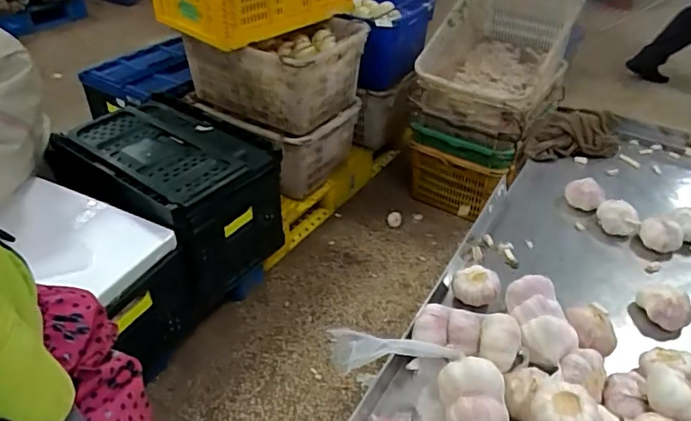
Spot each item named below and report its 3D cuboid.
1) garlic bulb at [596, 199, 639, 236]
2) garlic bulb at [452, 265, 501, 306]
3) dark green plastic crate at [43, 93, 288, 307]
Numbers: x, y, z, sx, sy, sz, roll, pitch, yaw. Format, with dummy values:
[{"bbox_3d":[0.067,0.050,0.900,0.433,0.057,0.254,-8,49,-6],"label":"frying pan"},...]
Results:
[{"bbox_3d":[0.422,0.015,0.817,0.053,0.046,0.046,15,40,16],"label":"garlic bulb"},{"bbox_3d":[0.175,0.102,0.701,0.060,0.045,0.049,19,41,22],"label":"garlic bulb"},{"bbox_3d":[-0.539,-0.052,1.652,0.606,0.351,0.452,24,43,26],"label":"dark green plastic crate"}]

